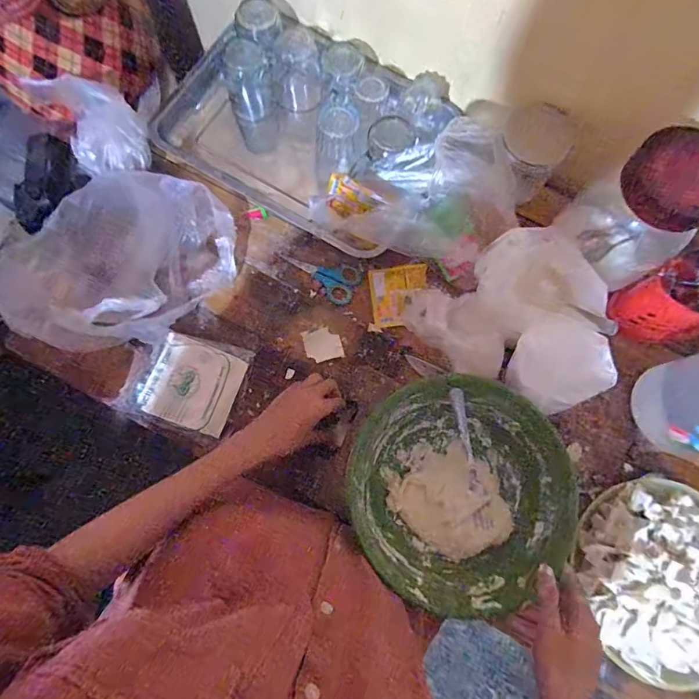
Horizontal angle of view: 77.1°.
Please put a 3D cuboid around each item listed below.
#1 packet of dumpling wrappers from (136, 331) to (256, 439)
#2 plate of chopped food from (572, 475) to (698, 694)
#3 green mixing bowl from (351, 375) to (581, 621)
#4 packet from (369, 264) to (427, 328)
[{"bbox_3d":[-0.194,0.039,0.552,0.105,0.040,0.115,18,78,3],"label":"packet of dumpling wrappers"},{"bbox_3d":[0.364,0.260,0.501,0.195,0.083,0.207,0,77,-1],"label":"plate of chopped food"},{"bbox_3d":[0.121,0.154,0.507,0.239,0.080,0.237,0,77,-1],"label":"green mixing bowl"},{"bbox_3d":[0.071,-0.074,0.612,0.079,0.007,0.083,-5,77,-2],"label":"packet"}]

